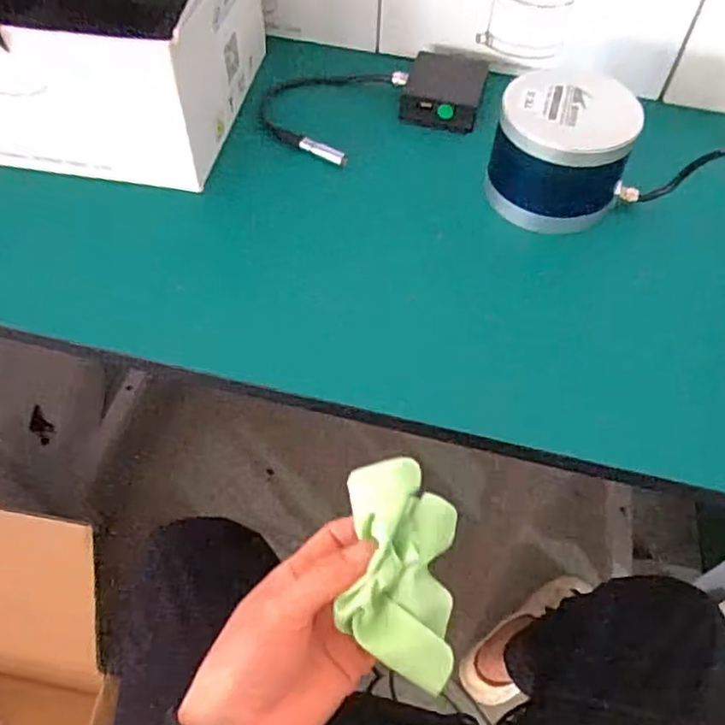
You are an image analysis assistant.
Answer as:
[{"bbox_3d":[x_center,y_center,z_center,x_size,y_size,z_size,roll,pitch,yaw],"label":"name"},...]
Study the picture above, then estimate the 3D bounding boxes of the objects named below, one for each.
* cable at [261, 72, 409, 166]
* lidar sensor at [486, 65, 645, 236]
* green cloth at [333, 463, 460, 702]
[{"bbox_3d":[-0.034,-0.227,0.580,0.109,0.027,0.119,1,55,-1],"label":"cable"},{"bbox_3d":[0.157,-0.157,0.502,0.110,0.090,0.092,20,57,12],"label":"lidar sensor"},{"bbox_3d":[0.021,0.111,0.355,0.064,0.025,0.114,-5,85,-6],"label":"green cloth"}]

